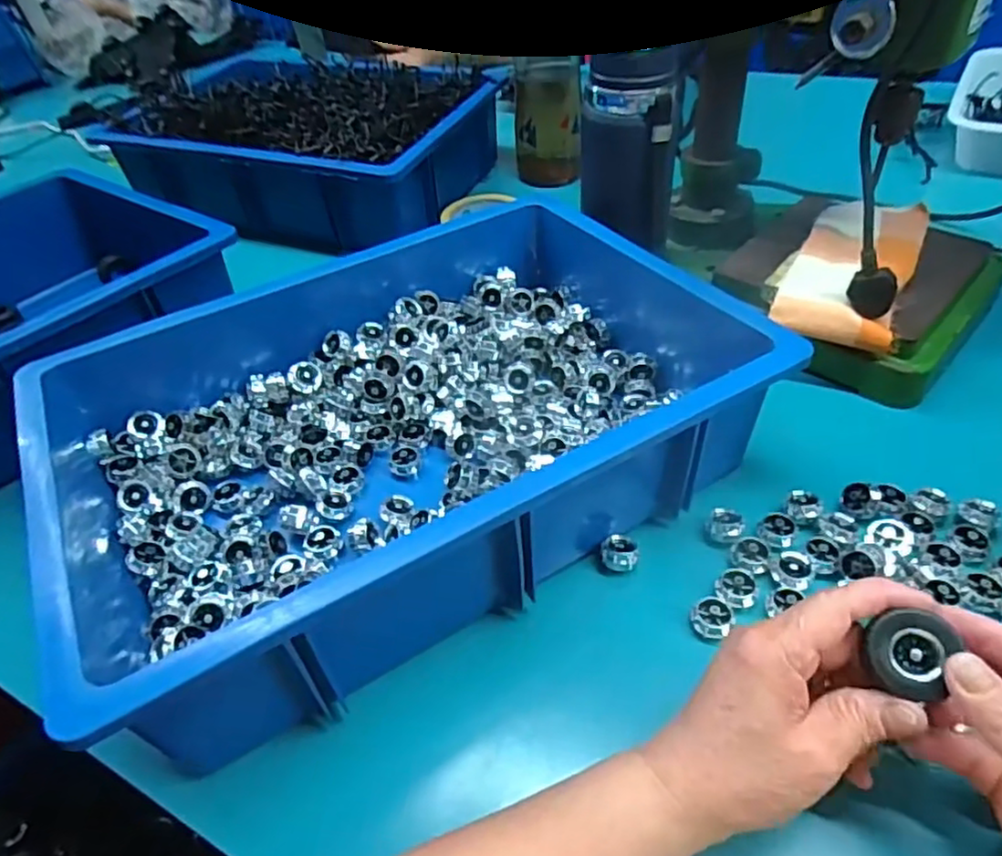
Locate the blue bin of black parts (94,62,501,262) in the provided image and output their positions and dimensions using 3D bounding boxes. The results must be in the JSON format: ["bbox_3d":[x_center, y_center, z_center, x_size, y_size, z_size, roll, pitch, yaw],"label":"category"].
[{"bbox_3d":[-0.250,-0.384,0.878,0.433,0.134,0.312,13,48,20],"label":"blue bin of black parts"}]

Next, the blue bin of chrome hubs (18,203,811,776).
[{"bbox_3d":[-0.076,-0.020,0.475,0.439,0.106,0.336,-27,48,-18],"label":"blue bin of chrome hubs"}]

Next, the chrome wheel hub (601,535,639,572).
[{"bbox_3d":[0.077,0.081,0.428,0.023,0.016,0.018,-8,45,0],"label":"chrome wheel hub"}]

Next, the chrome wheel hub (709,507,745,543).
[{"bbox_3d":[0.149,0.064,0.435,0.021,0.013,0.019,12,48,19],"label":"chrome wheel hub"}]

